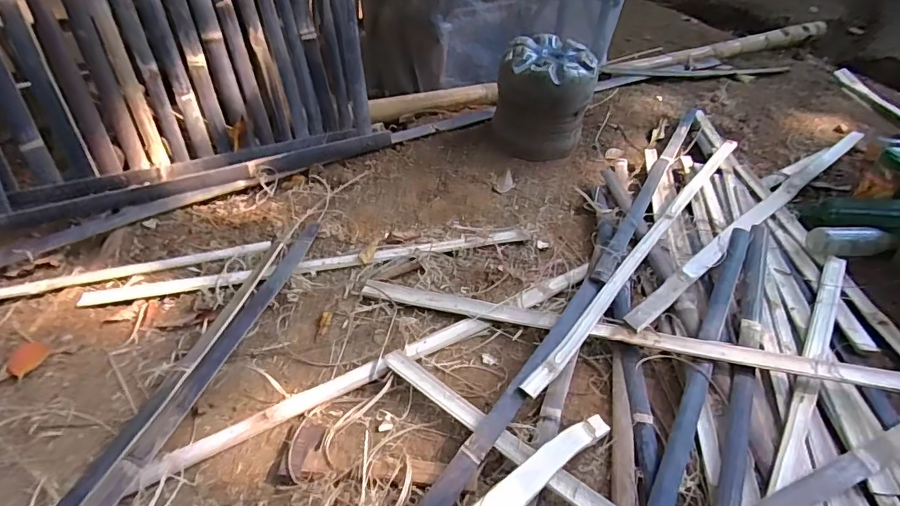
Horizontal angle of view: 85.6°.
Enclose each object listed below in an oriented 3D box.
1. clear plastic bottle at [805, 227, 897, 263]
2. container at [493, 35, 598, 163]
[{"bbox_3d":[0.842,-0.029,1.026,0.142,0.060,0.077,-2,47,-7],"label":"clear plastic bottle"},{"bbox_3d":[0.242,-0.397,1.269,0.234,0.247,0.210,13,45,7],"label":"container"}]

